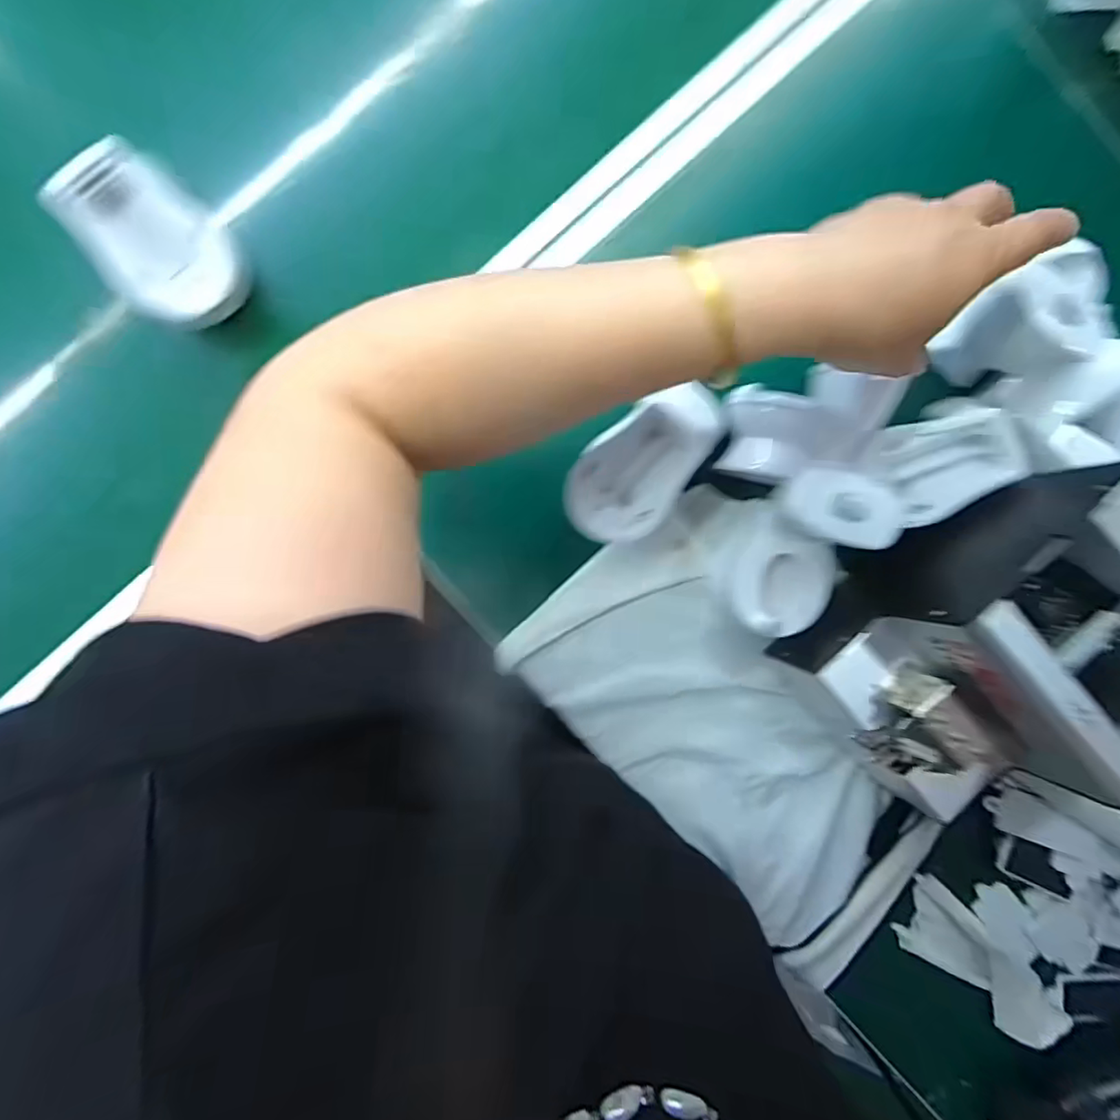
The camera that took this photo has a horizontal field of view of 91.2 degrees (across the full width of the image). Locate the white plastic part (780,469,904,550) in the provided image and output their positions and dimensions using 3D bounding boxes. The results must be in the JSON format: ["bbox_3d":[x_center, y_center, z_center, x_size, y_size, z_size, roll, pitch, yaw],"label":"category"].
[{"bbox_3d":[0.166,-0.030,0.321,0.065,0.010,0.040,16,88,-1],"label":"white plastic part"}]

